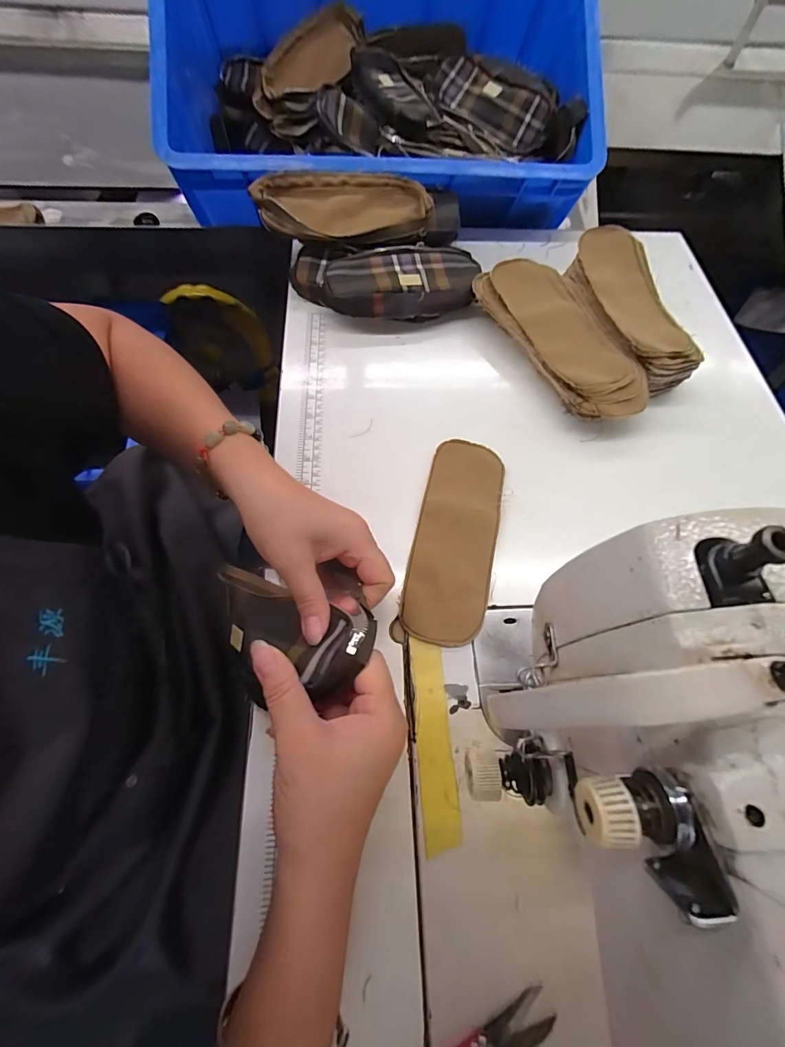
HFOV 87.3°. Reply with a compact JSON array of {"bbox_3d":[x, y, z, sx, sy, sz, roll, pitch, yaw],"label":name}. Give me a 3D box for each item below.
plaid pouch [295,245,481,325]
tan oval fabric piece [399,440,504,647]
[{"bbox_3d":[-0.007,-0.269,0.464,0.208,0.035,0.096,-3,65,-4],"label":"plaid pouch"},{"bbox_3d":[0.056,0.009,0.359,0.067,0.008,0.187,13,65,3],"label":"tan oval fabric piece"}]

